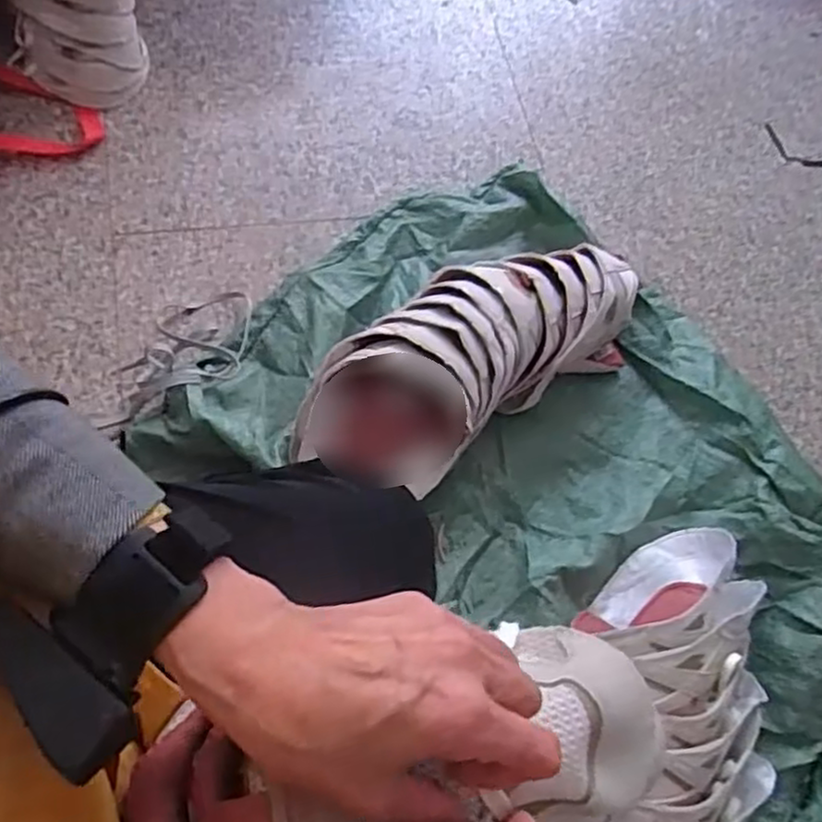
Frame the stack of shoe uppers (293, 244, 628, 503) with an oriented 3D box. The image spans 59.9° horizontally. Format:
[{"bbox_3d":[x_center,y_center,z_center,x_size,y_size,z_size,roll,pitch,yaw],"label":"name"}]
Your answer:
[{"bbox_3d":[0.066,-0.056,0.798,0.405,0.137,0.177,-32,76,-20],"label":"stack of shoe uppers"}]

